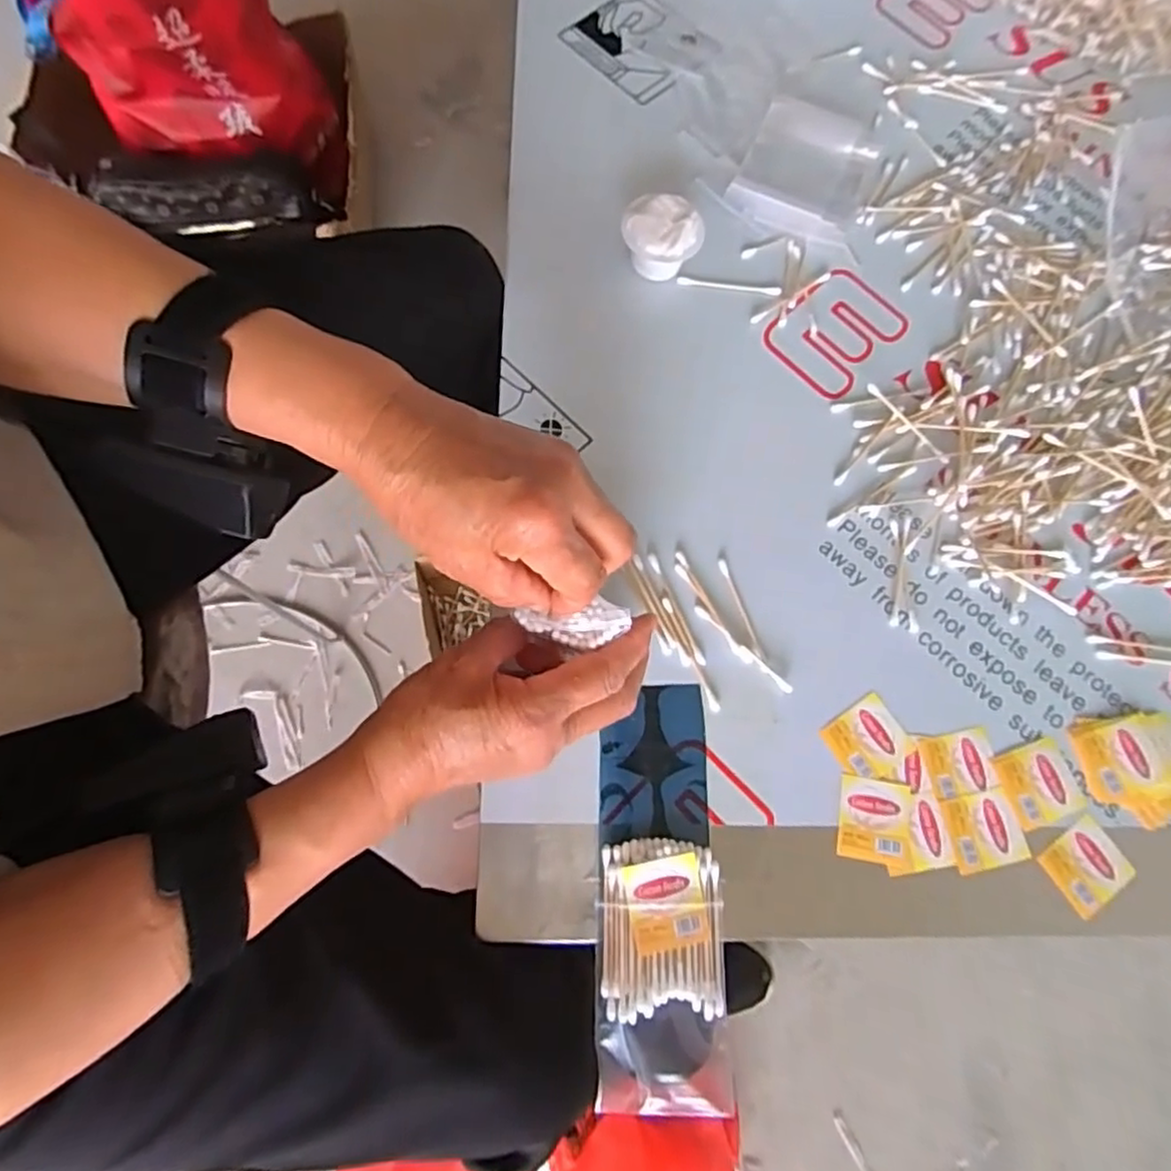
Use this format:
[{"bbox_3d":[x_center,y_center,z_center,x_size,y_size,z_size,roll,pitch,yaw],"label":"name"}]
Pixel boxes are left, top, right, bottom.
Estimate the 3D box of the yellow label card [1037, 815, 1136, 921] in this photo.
[{"bbox_3d":[0.282,0.158,0.382,0.043,0.004,0.039,-32,79,-10],"label":"yellow label card"}]

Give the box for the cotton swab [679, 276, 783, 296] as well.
[{"bbox_3d":[0.100,-0.208,0.472,0.071,0.004,0.007,6,75,0],"label":"cotton swab"}]

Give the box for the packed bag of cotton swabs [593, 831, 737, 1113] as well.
[{"bbox_3d":[0.039,0.198,0.350,0.066,0.015,0.123,0,75,-2],"label":"packed bag of cotton swabs"}]

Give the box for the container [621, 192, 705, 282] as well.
[{"bbox_3d":[0.050,-0.230,0.457,0.052,0.037,0.043,11,75,1],"label":"container"}]

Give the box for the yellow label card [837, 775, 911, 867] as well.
[{"bbox_3d":[0.163,0.132,0.381,0.039,0.004,0.043,11,75,1],"label":"yellow label card"}]

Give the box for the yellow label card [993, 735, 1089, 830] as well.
[{"bbox_3d":[0.263,0.114,0.392,0.044,0.004,0.044,-16,77,-6],"label":"yellow label card"}]

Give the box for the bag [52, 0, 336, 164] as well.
[{"bbox_3d":[-0.453,-0.657,0.794,0.227,0.242,0.217,-2,74,-5],"label":"bag"}]

